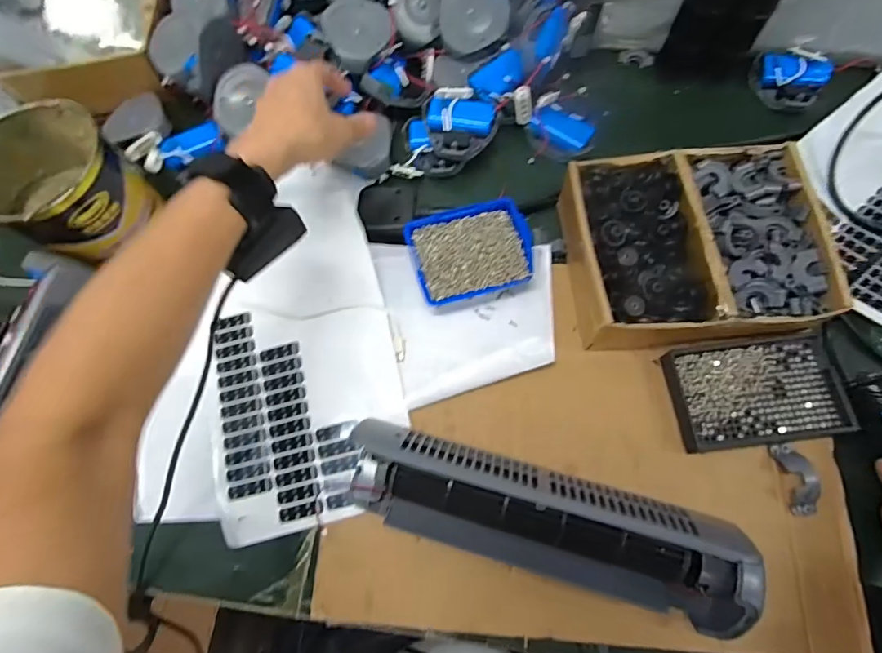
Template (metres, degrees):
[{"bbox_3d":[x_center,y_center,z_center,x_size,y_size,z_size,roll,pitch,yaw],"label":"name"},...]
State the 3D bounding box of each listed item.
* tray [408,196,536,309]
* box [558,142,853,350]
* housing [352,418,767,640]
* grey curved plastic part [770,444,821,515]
[{"bbox_3d":[0.029,-0.071,0.459,0.110,0.027,0.085,-16,78,-2],"label":"tray"},{"bbox_3d":[0.223,-0.068,0.440,0.209,0.070,0.176,-4,71,1],"label":"box"},{"bbox_3d":[0.073,0.153,0.378,0.298,0.090,0.083,14,72,7],"label":"housing"},{"bbox_3d":[0.296,0.126,0.398,0.022,0.016,0.056,-14,71,-3],"label":"grey curved plastic part"}]

